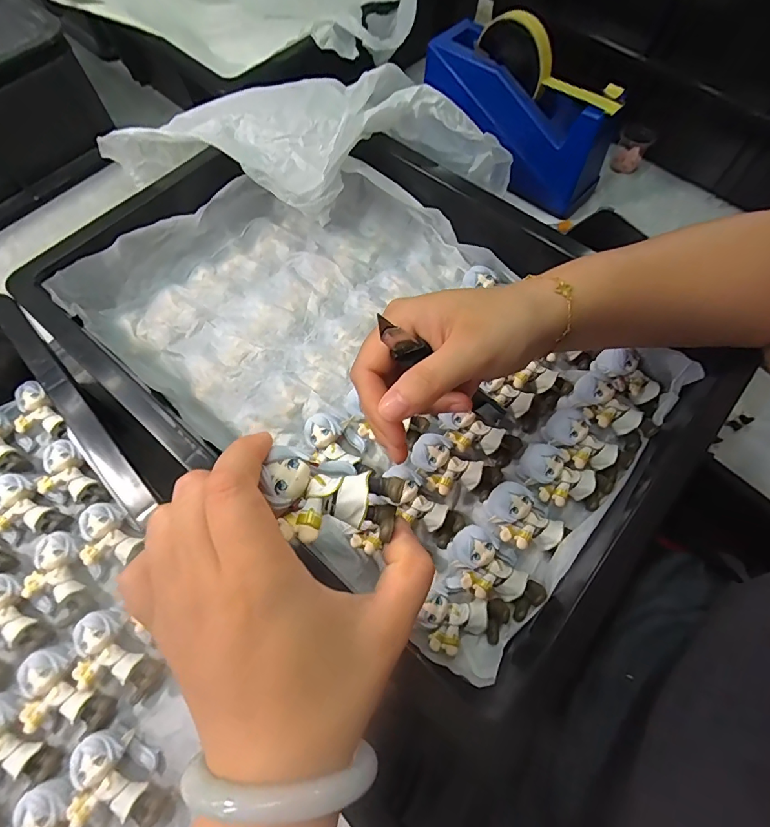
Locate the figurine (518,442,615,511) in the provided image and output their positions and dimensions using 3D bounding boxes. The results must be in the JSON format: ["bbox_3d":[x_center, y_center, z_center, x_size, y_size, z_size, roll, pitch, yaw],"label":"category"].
[{"bbox_3d":[0.123,0.047,0.303,0.067,0.022,0.035,24,68,-10],"label":"figurine"}]

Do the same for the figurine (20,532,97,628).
[{"bbox_3d":[-0.225,0.115,0.298,0.040,0.021,0.056,-23,68,-10],"label":"figurine"}]

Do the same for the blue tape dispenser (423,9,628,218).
[{"bbox_3d":[0.138,-0.311,0.442,0.221,0.110,0.060,45,73,-2],"label":"blue tape dispenser"}]

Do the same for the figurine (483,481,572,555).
[{"bbox_3d":[0.092,0.073,0.291,0.053,0.028,0.035,30,69,12],"label":"figurine"}]

